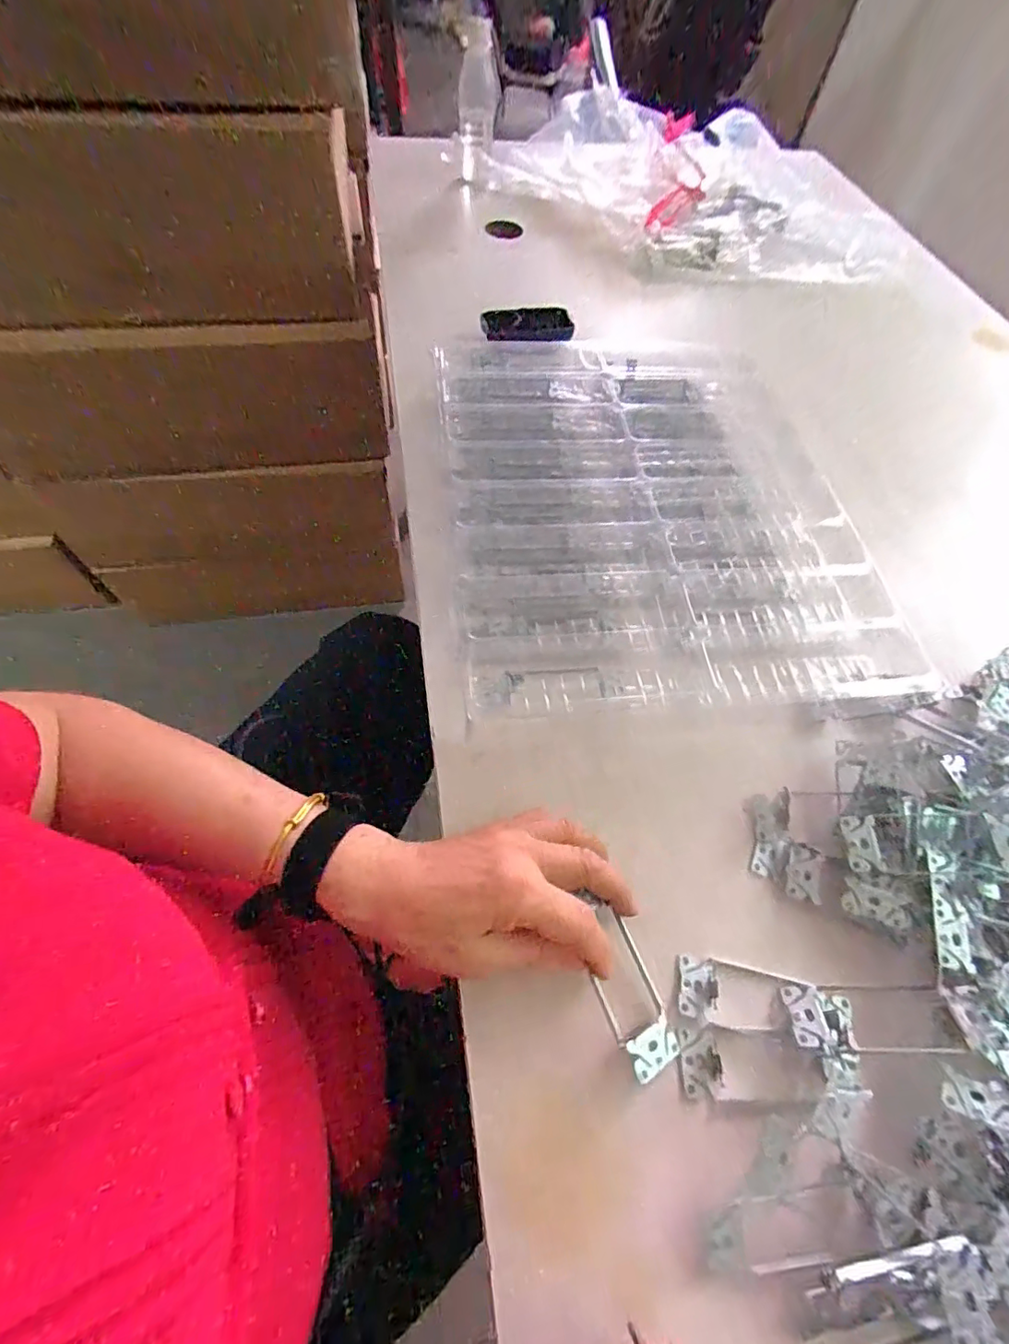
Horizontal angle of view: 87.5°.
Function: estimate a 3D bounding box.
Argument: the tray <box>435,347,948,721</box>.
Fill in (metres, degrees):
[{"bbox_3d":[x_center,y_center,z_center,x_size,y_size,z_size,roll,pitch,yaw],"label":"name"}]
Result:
[{"bbox_3d":[0.128,-0.159,0.488,0.356,0.054,0.426,-4,61,-7],"label":"tray"}]

